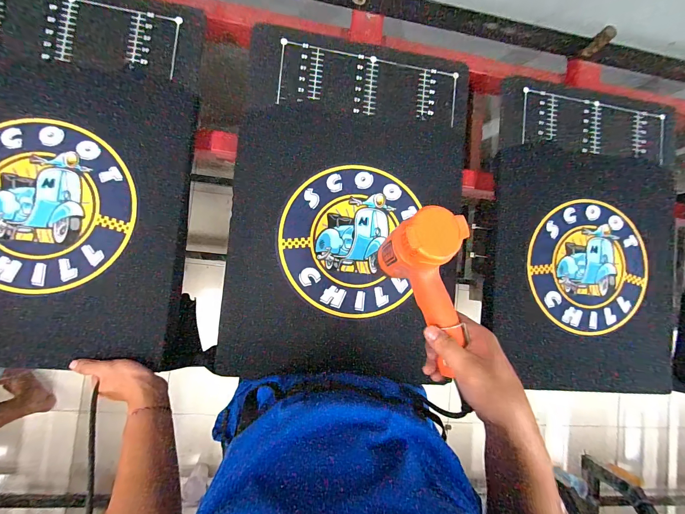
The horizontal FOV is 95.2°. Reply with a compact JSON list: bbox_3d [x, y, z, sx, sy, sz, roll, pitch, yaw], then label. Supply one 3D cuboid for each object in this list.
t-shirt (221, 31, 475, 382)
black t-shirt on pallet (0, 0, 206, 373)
[{"bbox_3d":[0.021,-0.119,0.558,0.405,0.040,0.533,5,88,-9],"label":"t-shirt"},{"bbox_3d":[-0.455,-0.139,0.488,0.412,0.044,0.591,4,88,-9],"label":"black t-shirt on pallet"}]

